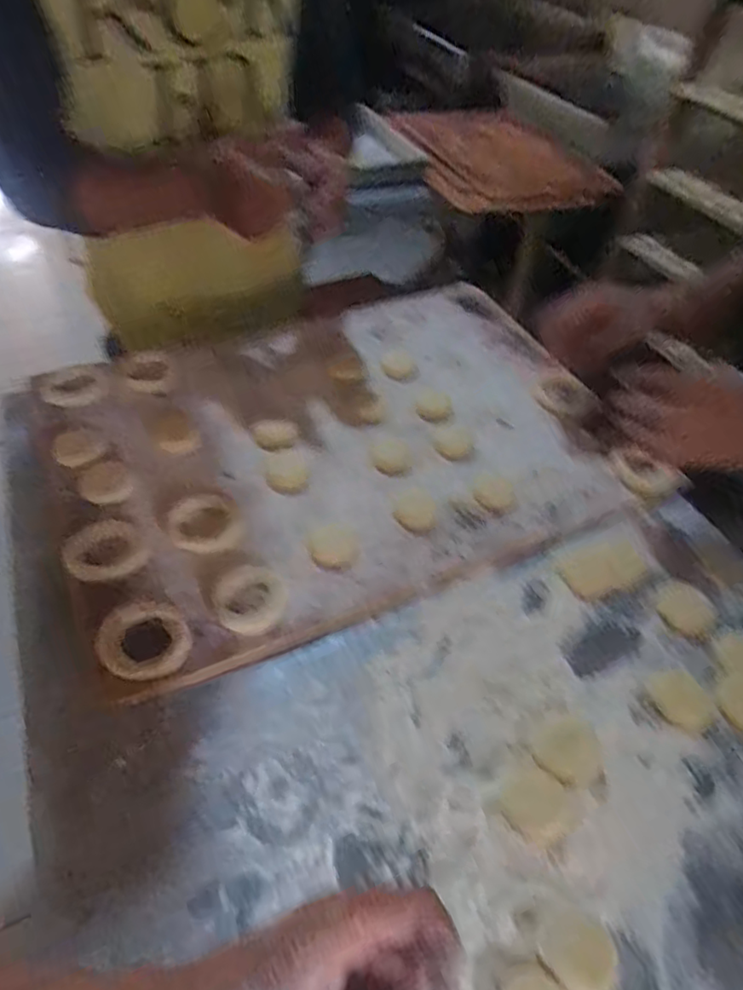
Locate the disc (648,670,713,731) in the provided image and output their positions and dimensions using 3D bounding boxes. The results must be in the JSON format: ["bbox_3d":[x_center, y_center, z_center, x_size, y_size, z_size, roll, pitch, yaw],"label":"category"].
[{"bbox_3d":[0.243,0.159,0.494,0.045,0.004,0.048,2,45,-2],"label":"disc"}]

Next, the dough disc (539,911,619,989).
[{"bbox_3d":[0.125,0.272,0.373,0.040,0.004,0.045,-27,53,-27],"label":"dough disc"}]

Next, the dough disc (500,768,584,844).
[{"bbox_3d":[0.113,0.209,0.423,0.046,0.004,0.045,2,45,-2],"label":"dough disc"}]

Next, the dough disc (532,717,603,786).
[{"bbox_3d":[0.143,0.182,0.455,0.046,0.004,0.048,2,45,-2],"label":"dough disc"}]

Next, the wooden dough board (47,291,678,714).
[{"bbox_3d":[-0.028,-0.075,0.681,0.580,0.022,0.433,-18,49,-21],"label":"wooden dough board"}]

